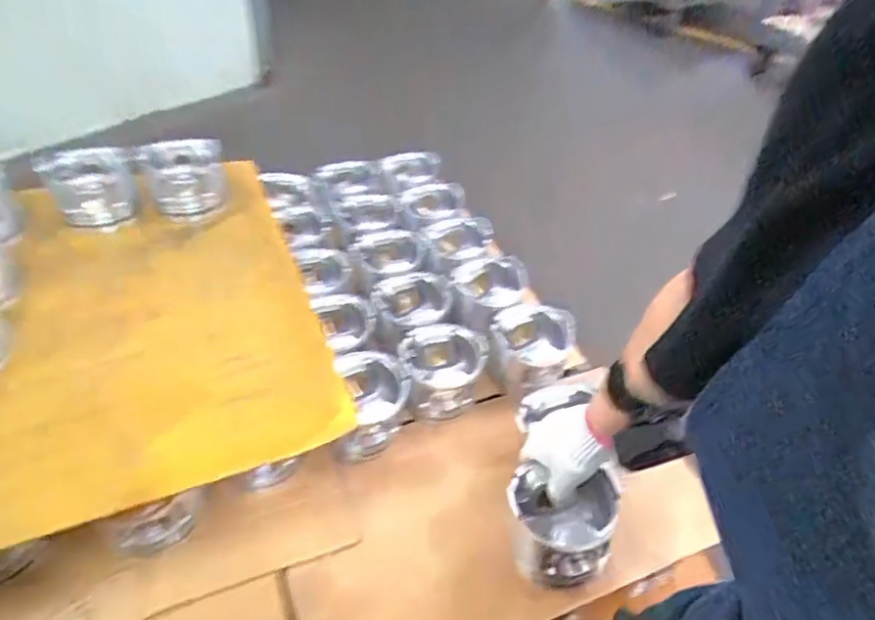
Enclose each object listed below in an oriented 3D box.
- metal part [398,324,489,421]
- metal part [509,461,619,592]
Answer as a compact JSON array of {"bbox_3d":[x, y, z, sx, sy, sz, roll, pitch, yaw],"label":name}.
[{"bbox_3d":[0.006,0.083,0.821,0.113,0.086,0.108,3,43,-3],"label":"metal part"},{"bbox_3d":[0.130,0.225,0.622,0.110,0.074,0.104,8,44,4],"label":"metal part"}]

